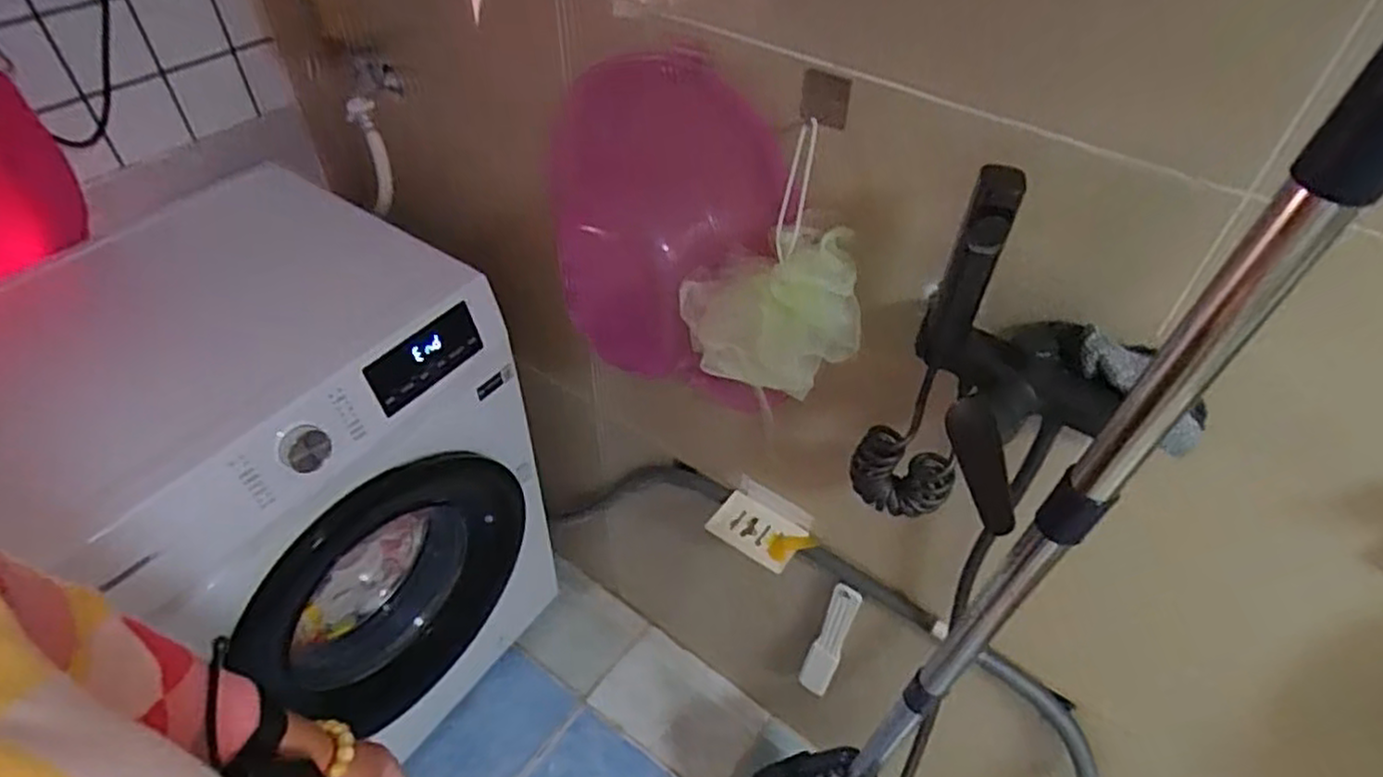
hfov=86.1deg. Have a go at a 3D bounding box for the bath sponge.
[{"bbox_3d":[0.071,-0.074,0.664,0.161,0.110,0.109,12,46,10],"label":"bath sponge"}]

